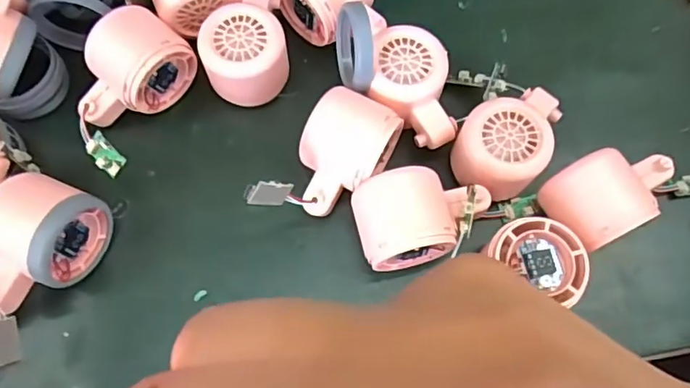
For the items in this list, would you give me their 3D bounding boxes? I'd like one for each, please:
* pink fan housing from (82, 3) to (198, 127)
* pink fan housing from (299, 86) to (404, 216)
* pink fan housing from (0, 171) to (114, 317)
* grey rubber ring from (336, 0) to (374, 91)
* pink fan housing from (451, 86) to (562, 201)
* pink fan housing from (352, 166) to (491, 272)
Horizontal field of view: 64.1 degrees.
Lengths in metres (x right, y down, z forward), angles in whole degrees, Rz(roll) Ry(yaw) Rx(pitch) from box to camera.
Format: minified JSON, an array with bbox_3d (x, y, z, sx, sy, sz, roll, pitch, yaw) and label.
[{"bbox_3d":[-0.149,-0.085,0.378,0.083,0.059,0.053,-40,77,-14],"label":"pink fan housing"},{"bbox_3d":[-0.003,-0.021,0.361,0.055,0.057,0.073,25,72,6],"label":"pink fan housing"},{"bbox_3d":[-0.188,0.032,0.336,0.057,0.063,0.081,23,72,7],"label":"pink fan housing"},{"bbox_3d":[0.006,-0.097,0.365,0.021,0.054,0.060,-3,75,-1],"label":"grey rubber ring"},{"bbox_3d":[0.108,-0.032,0.379,0.057,0.061,0.085,40,75,12],"label":"pink fan housing"},{"bbox_3d":[0.048,0.013,0.354,0.081,0.053,0.057,-12,72,-5],"label":"pink fan housing"}]

